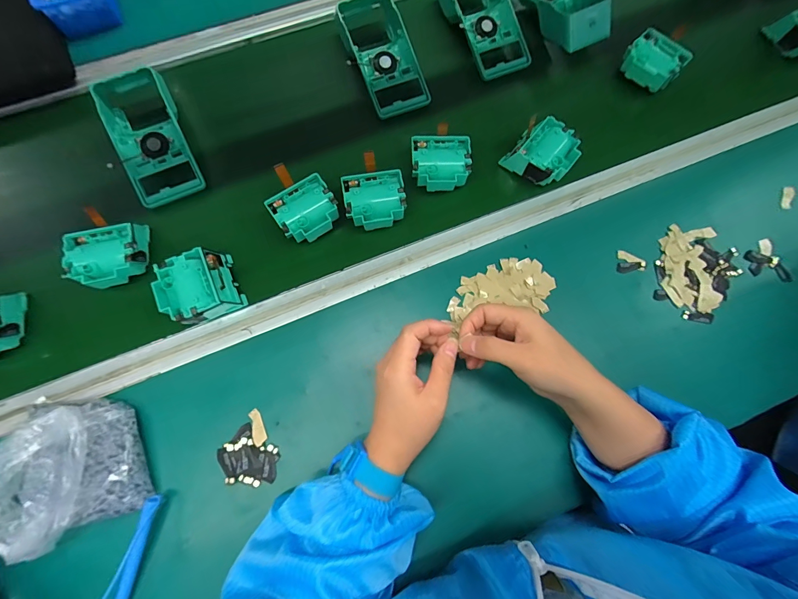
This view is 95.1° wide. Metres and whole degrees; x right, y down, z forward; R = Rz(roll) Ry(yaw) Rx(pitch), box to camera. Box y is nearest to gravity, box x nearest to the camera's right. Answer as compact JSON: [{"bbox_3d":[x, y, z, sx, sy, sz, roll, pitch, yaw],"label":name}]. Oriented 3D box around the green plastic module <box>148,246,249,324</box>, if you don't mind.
[{"bbox_3d":[-0.232,-0.013,0.418,0.080,0.039,0.076,-24,74,-8],"label":"green plastic module"}]

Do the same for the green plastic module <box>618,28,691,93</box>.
[{"bbox_3d":[0.368,-0.342,0.528,0.082,0.041,0.068,35,76,10],"label":"green plastic module"}]

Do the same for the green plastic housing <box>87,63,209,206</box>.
[{"bbox_3d":[-0.333,-0.221,0.490,0.088,0.056,0.197,-24,75,-8],"label":"green plastic housing"}]

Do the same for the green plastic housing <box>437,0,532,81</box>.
[{"bbox_3d":[0.126,-0.424,0.542,0.088,0.043,0.188,-20,74,-7],"label":"green plastic housing"}]

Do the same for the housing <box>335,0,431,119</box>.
[{"bbox_3d":[-0.026,-0.357,0.522,0.088,0.044,0.187,-19,74,-6],"label":"housing"}]

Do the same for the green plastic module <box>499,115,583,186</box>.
[{"bbox_3d":[0.192,-0.191,0.481,0.078,0.040,0.076,43,77,12],"label":"green plastic module"}]

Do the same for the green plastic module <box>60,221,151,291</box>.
[{"bbox_3d":[-0.342,-0.053,0.437,0.087,0.038,0.075,-17,74,-6],"label":"green plastic module"}]

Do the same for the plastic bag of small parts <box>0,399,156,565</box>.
[{"bbox_3d":[-0.334,0.162,0.353,0.138,0.059,0.138,-21,74,-7],"label":"plastic bag of small parts"}]

